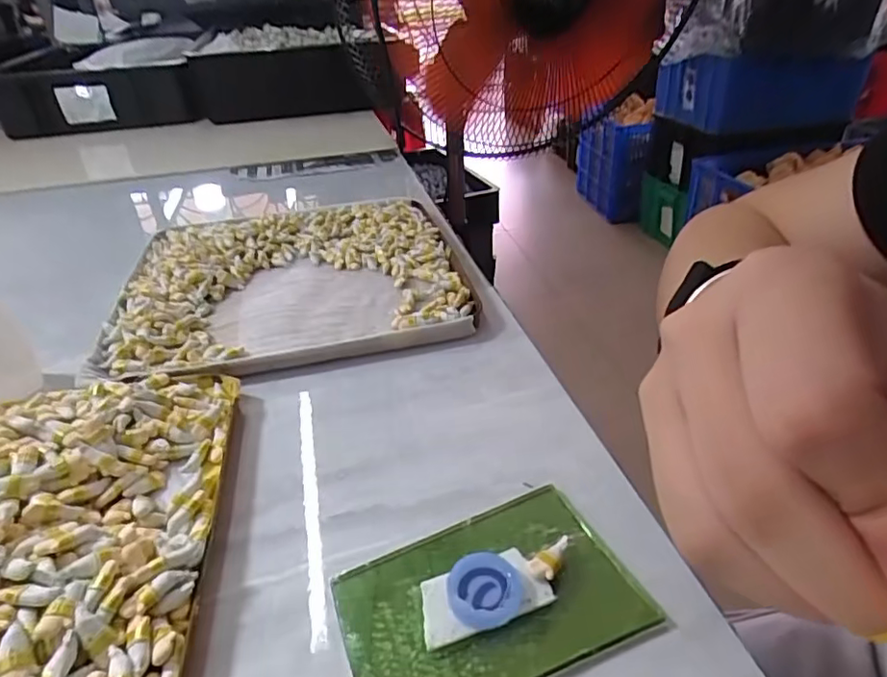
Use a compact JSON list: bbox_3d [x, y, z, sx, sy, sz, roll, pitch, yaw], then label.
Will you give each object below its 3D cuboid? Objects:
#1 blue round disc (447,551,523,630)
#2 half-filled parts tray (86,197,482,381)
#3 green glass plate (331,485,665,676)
[{"bbox_3d":[0.015,0.091,0.205,0.026,0.008,0.027,-3,32,2],"label":"blue round disc"},{"bbox_3d":[-0.110,-0.047,0.428,0.236,0.025,0.221,-11,33,-11],"label":"half-filled parts tray"},{"bbox_3d":[0.015,0.095,0.209,0.103,0.006,0.067,-15,34,-18],"label":"green glass plate"}]

